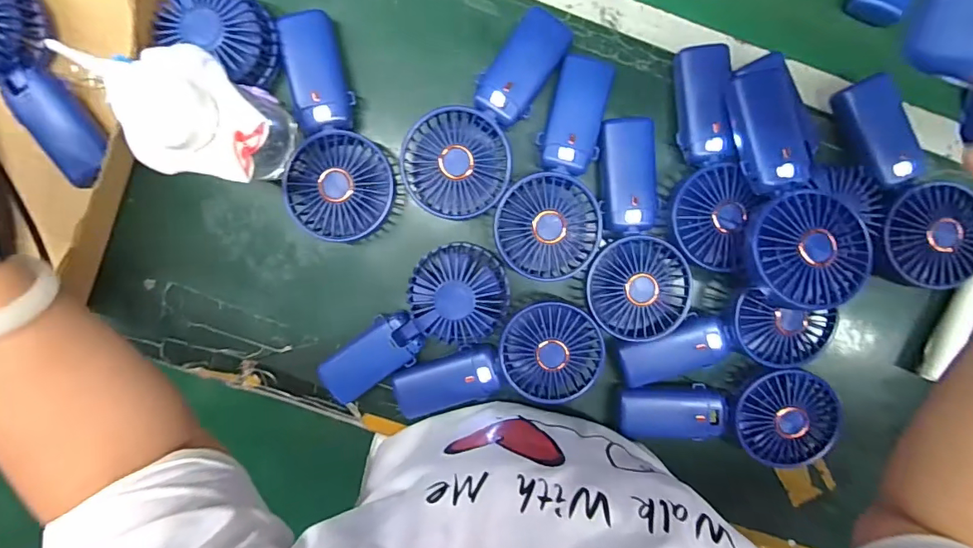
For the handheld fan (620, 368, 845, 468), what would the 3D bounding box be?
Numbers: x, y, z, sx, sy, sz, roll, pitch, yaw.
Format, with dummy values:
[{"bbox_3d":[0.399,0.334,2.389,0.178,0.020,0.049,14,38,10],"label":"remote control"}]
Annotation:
[{"bbox_3d":[0.216,0.118,0.434,0.185,0.042,0.088,11,95,-3],"label":"handheld fan"}]

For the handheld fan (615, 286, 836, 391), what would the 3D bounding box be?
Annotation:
[{"bbox_3d":[0.209,0.051,0.420,0.183,0.034,0.077,-10,96,-1],"label":"handheld fan"}]

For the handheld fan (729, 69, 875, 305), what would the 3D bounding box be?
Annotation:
[{"bbox_3d":[0.228,-0.066,0.369,0.089,0.034,0.182,-10,81,-1],"label":"handheld fan"}]

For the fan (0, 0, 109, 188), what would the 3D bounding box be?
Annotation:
[{"bbox_3d":[-0.374,-0.153,0.387,0.079,0.051,0.175,-25,110,1],"label":"fan"}]

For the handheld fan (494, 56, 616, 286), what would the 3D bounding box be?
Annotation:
[{"bbox_3d":[0.062,-0.087,0.406,0.082,0.040,0.183,13,95,-3],"label":"handheld fan"}]

